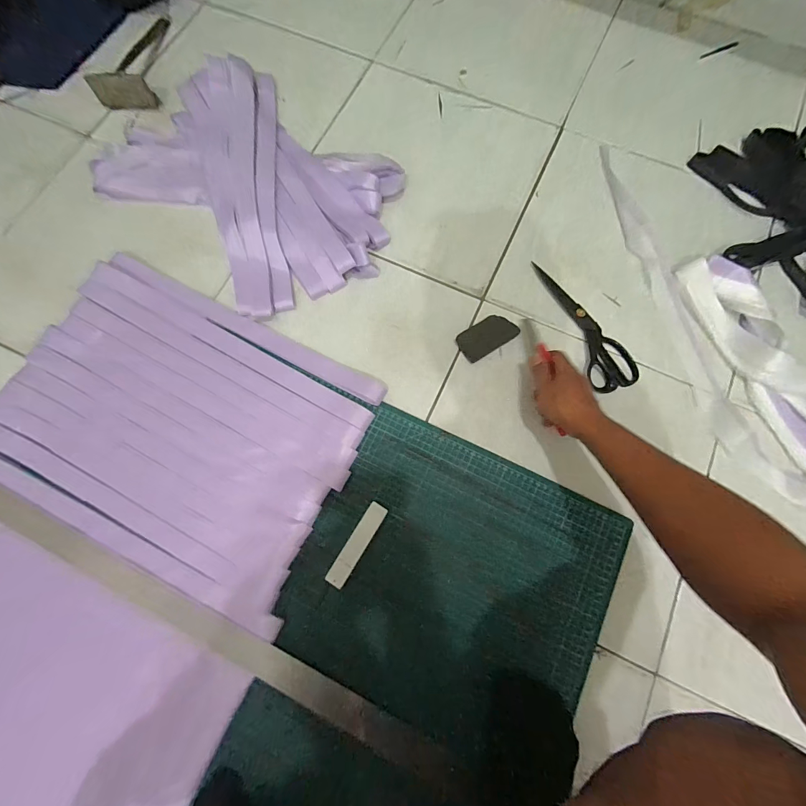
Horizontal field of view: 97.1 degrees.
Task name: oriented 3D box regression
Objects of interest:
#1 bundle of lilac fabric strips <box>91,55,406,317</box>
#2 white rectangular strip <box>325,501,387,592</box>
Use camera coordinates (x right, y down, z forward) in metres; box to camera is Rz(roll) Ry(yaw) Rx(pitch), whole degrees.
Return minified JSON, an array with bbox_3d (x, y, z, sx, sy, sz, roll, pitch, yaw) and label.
[{"bbox_3d":[-0.253,-0.367,0.603,0.499,0.043,0.342,39,81,9],"label":"bundle of lilac fabric strips"},{"bbox_3d":[-0.062,0.191,0.484,0.026,0.004,0.118,31,79,8],"label":"white rectangular strip"}]

